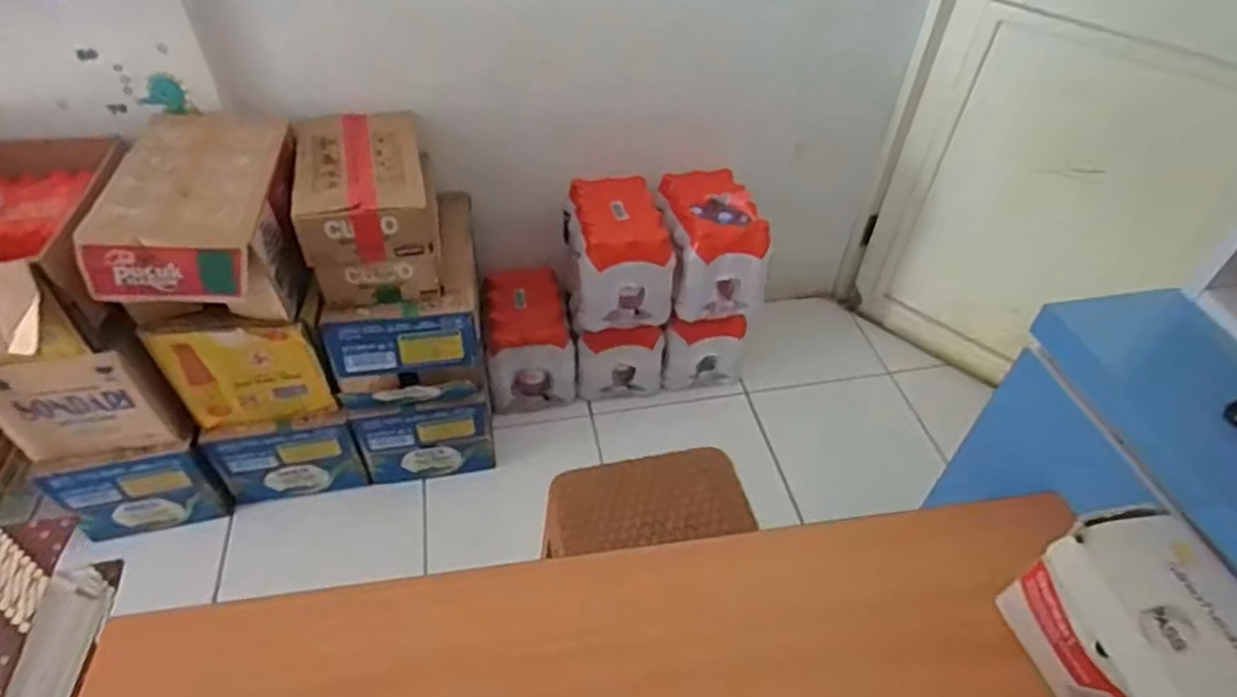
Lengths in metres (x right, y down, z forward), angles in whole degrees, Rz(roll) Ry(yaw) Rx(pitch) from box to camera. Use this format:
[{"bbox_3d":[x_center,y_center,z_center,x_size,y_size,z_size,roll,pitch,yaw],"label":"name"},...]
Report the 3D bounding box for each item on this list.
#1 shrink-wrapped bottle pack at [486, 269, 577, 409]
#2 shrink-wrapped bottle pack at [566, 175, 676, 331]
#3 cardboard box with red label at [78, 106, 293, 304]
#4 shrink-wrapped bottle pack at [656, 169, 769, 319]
[{"bbox_3d":[-0.219,-0.043,1.657,0.197,0.221,0.322,-8,47,-10],"label":"shrink-wrapped bottle pack"},{"bbox_3d":[-0.001,-0.209,1.551,0.210,0.227,0.264,-6,47,-9],"label":"shrink-wrapped bottle pack"},{"bbox_3d":[-0.707,-0.262,1.173,0.244,0.107,0.408,-6,47,-8],"label":"cardboard box with red label"},{"bbox_3d":[0.210,-0.237,1.603,0.195,0.255,0.261,-8,47,-10],"label":"shrink-wrapped bottle pack"}]

